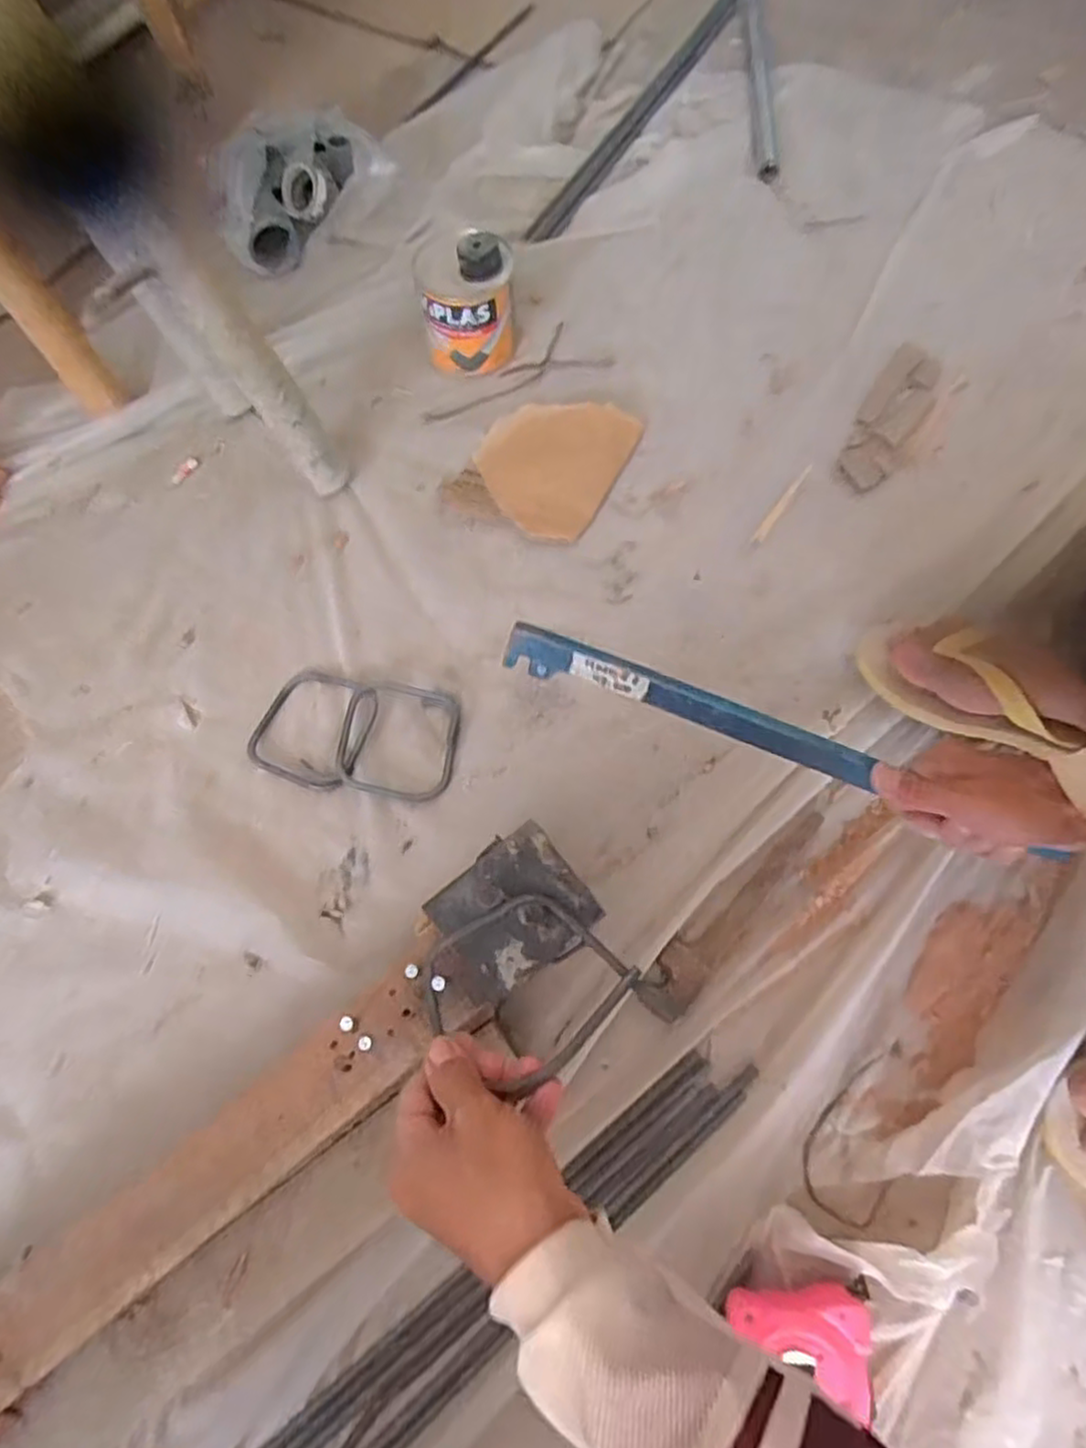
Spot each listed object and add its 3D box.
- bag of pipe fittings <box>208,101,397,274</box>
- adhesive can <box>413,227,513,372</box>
[{"bbox_3d":[-0.280,-0.612,0.818,0.205,0.086,0.137,-34,72,-11],"label":"bag of pipe fittings"},{"bbox_3d":[-0.076,-0.424,0.727,0.092,0.101,0.083,-1,69,1],"label":"adhesive can"}]

